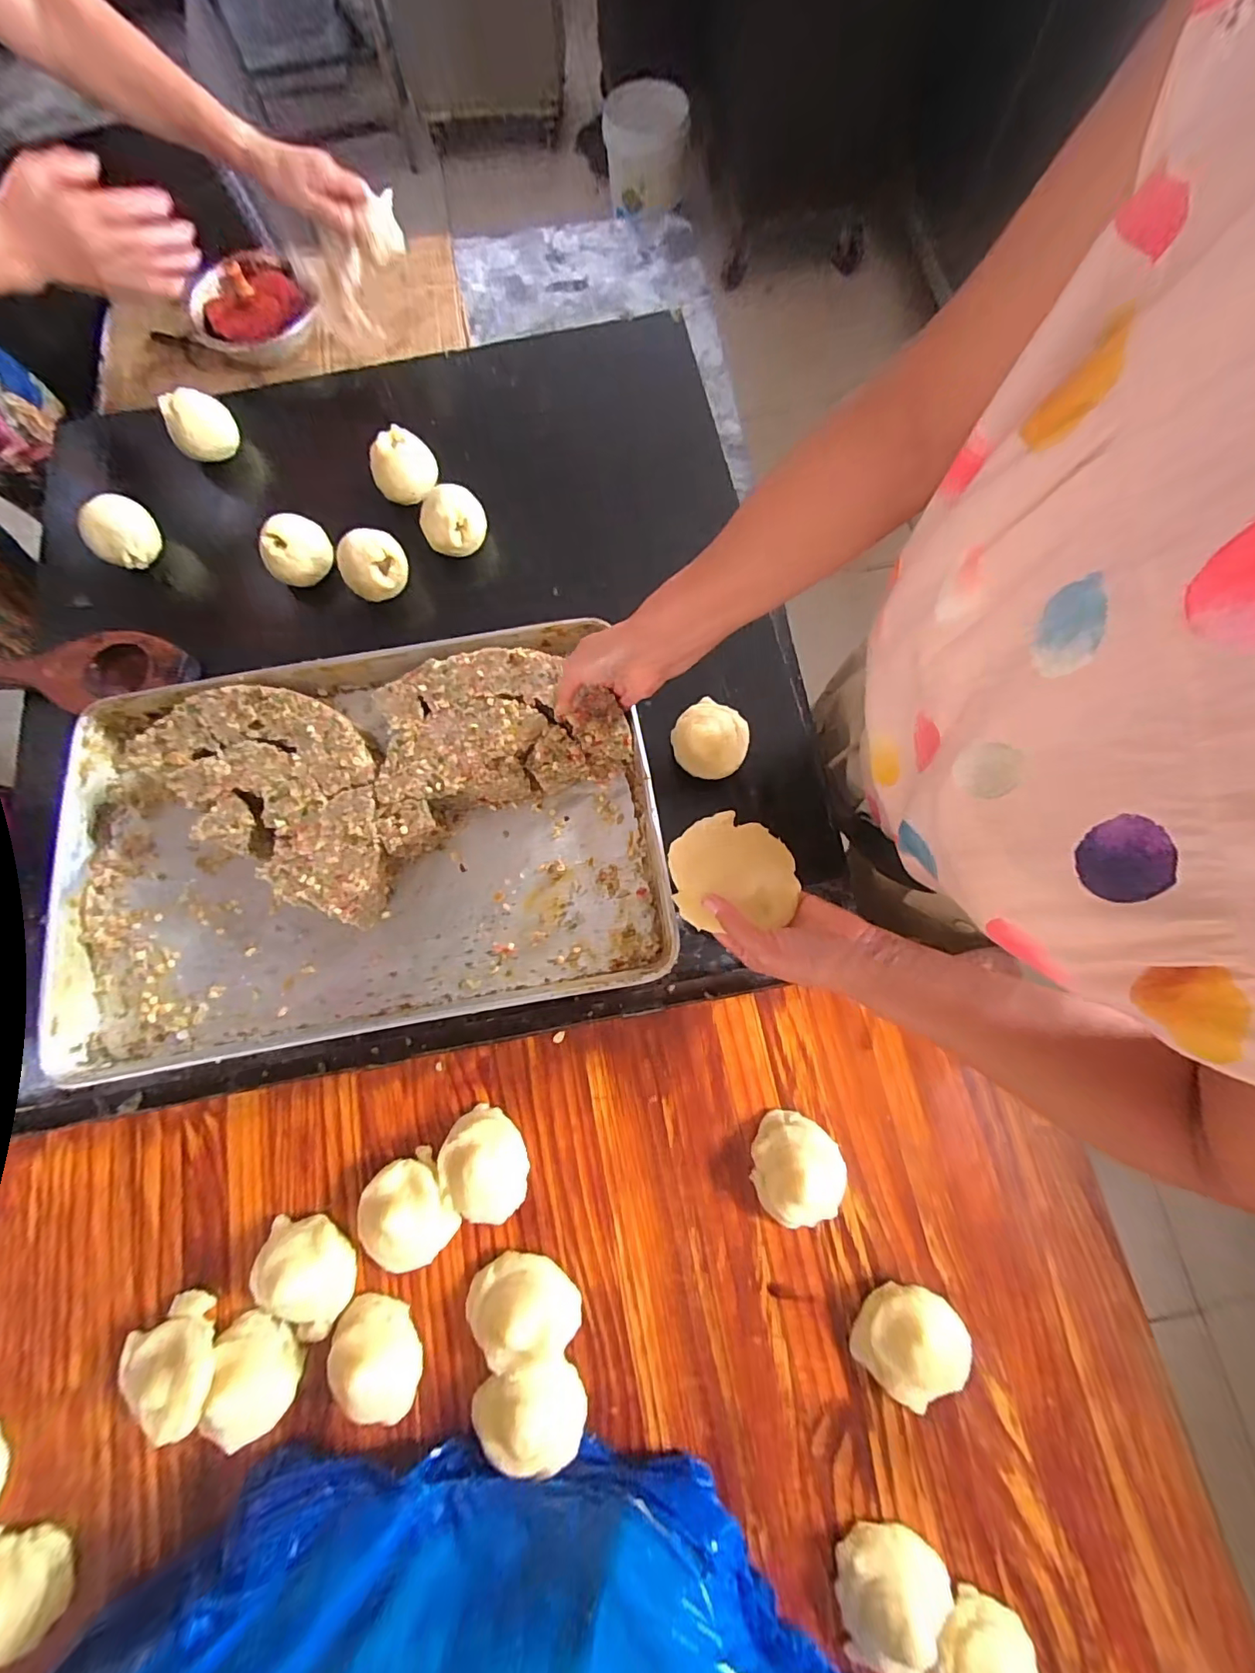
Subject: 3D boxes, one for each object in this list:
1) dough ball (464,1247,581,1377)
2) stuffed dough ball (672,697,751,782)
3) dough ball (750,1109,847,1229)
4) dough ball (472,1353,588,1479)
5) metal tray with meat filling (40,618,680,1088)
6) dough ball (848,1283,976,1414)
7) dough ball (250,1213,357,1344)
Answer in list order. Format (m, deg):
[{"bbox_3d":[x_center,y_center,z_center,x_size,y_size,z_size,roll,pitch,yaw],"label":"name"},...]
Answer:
[{"bbox_3d":[-0.088,0.395,0.436,0.090,0.034,0.073,27,79,8],"label":"dough ball"},{"bbox_3d":[0.090,-0.107,0.568,0.078,0.038,0.082,0,76,2],"label":"stuffed dough ball"},{"bbox_3d":[0.148,0.289,0.456,0.076,0.036,0.088,8,77,4],"label":"dough ball"},{"bbox_3d":[-0.078,0.459,0.425,0.087,0.032,0.071,18,77,6],"label":"dough ball"},{"bbox_3d":[-0.281,-0.004,0.554,0.602,0.069,0.392,-10,74,-1],"label":"metal tray with meat filling"},{"bbox_3d":[0.231,0.408,0.427,0.077,0.031,0.078,0,76,2],"label":"dough ball"},{"bbox_3d":[-0.277,0.372,0.449,0.091,0.037,0.070,42,81,11],"label":"dough ball"}]

